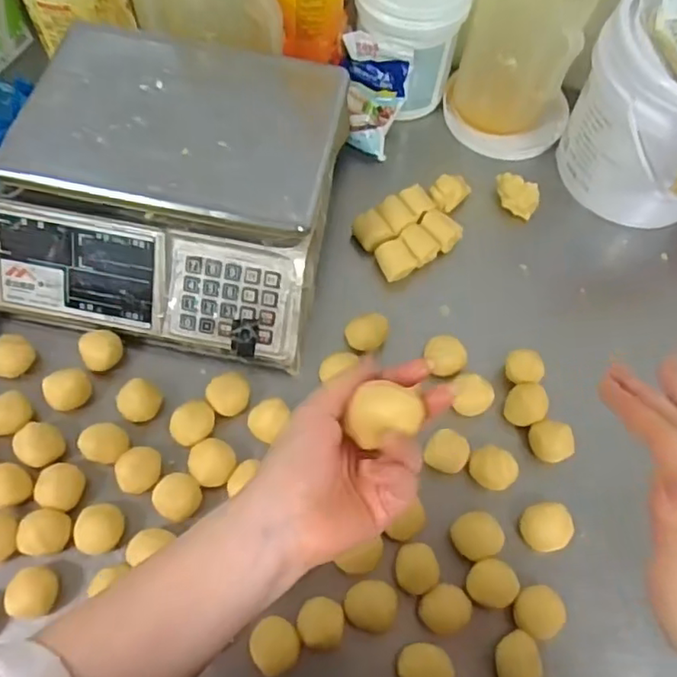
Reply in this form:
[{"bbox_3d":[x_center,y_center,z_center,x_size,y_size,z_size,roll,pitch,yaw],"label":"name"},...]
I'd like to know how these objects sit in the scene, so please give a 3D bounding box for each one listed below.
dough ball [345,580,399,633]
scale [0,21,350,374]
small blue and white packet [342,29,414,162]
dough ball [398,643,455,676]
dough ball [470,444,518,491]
[{"bbox_3d":[0.029,0.239,0.540,0.046,0.027,0.041,-3,67,-3],"label":"dough ball"},{"bbox_3d":[-0.169,-0.170,0.646,0.319,0.104,0.337,11,65,1],"label":"scale"},{"bbox_3d":[0.037,-0.297,0.738,0.088,0.062,0.132,13,111,-14],"label":"small blue and white packet"},{"bbox_3d":[0.074,0.285,0.521,0.044,0.038,0.040,1,67,-1],"label":"dough ball"},{"bbox_3d":[0.149,0.125,0.585,0.037,0.032,0.043,-40,74,-17],"label":"dough ball"}]

